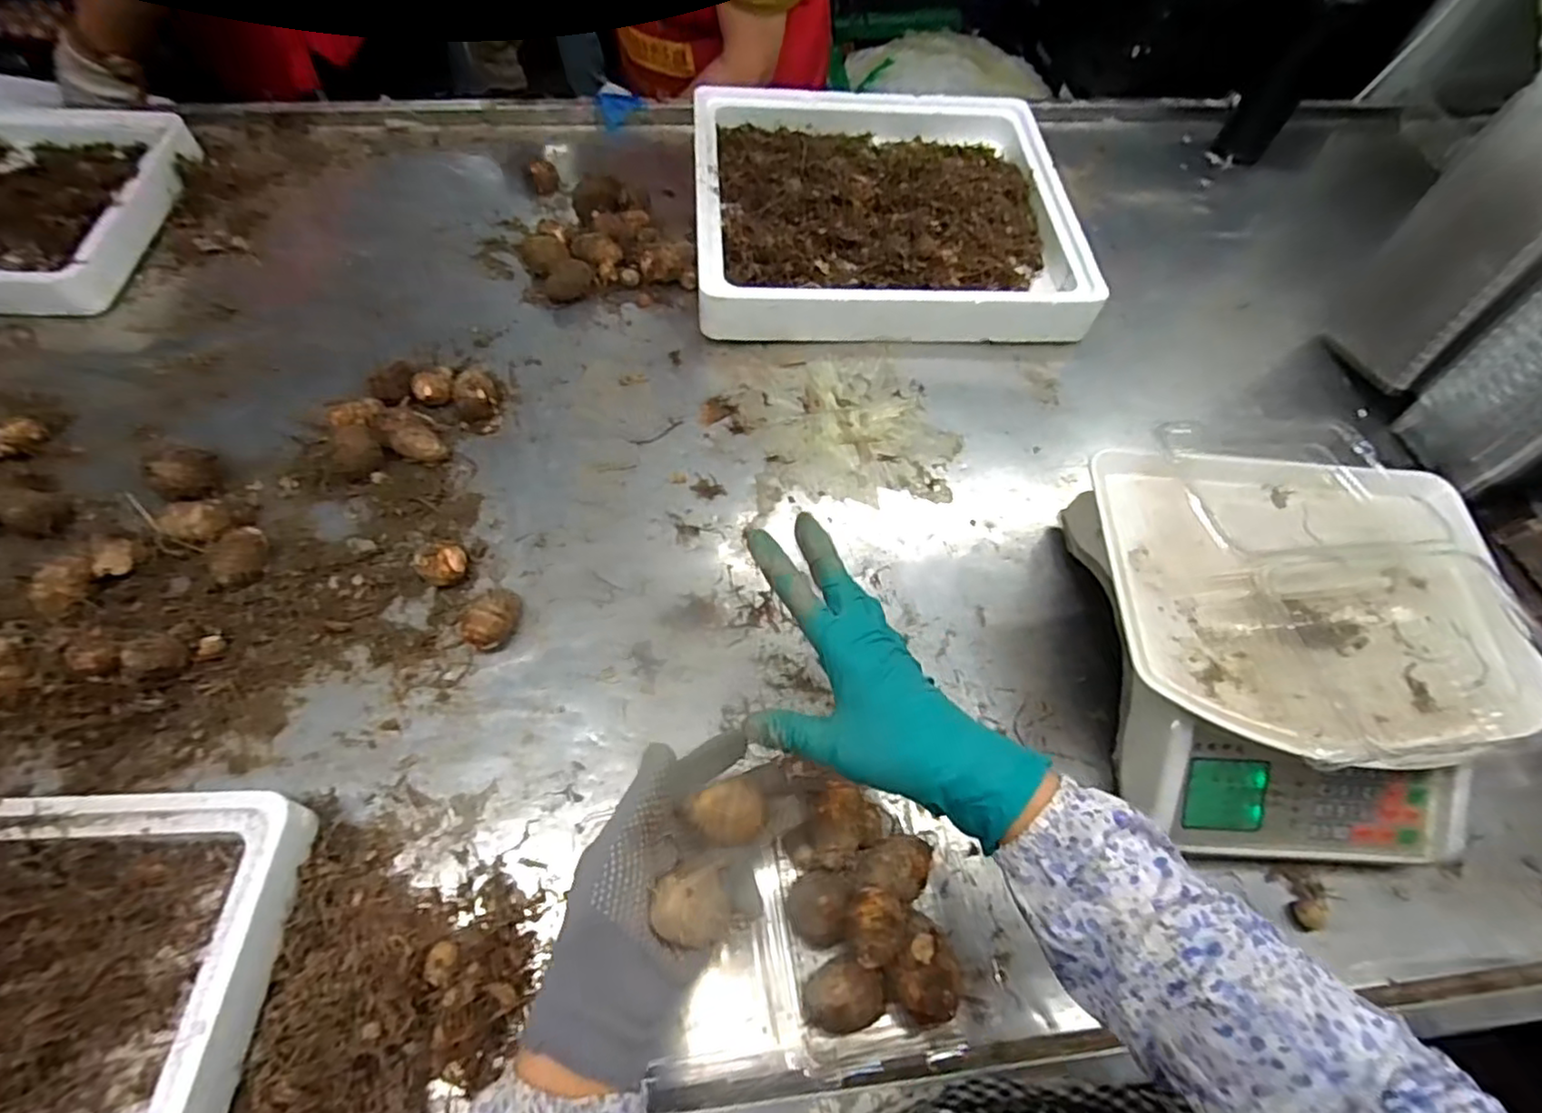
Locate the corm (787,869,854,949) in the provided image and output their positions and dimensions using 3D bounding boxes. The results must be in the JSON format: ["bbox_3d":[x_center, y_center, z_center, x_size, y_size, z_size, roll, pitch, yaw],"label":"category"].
[{"bbox_3d":[0.032,0.239,0.452,0.038,0.044,0.043,9,60,2],"label":"corm"}]

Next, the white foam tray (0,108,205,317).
[{"bbox_3d":[-0.955,-0.417,0.756,0.476,0.076,0.351,1,60,-3],"label":"white foam tray"}]

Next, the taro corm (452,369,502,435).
[{"bbox_3d":[-0.295,-0.159,0.669,0.048,0.034,0.069,-14,62,-11],"label":"taro corm"}]

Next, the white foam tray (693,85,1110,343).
[{"bbox_3d":[0.132,-0.434,0.826,0.448,0.072,0.428,-4,61,-5],"label":"white foam tray"}]

